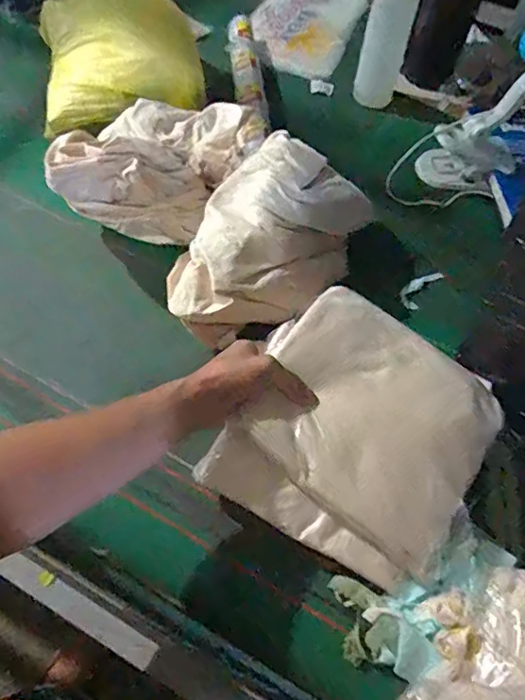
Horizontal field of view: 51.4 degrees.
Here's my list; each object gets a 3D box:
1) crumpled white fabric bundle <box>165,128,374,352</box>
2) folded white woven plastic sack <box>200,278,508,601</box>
[{"bbox_3d":[0.010,-0.126,0.680,0.173,0.140,0.282,31,61,15],"label":"crumpled white fabric bundle"},{"bbox_3d":[0.096,0.085,0.558,0.237,0.062,0.248,33,73,8],"label":"folded white woven plastic sack"}]

